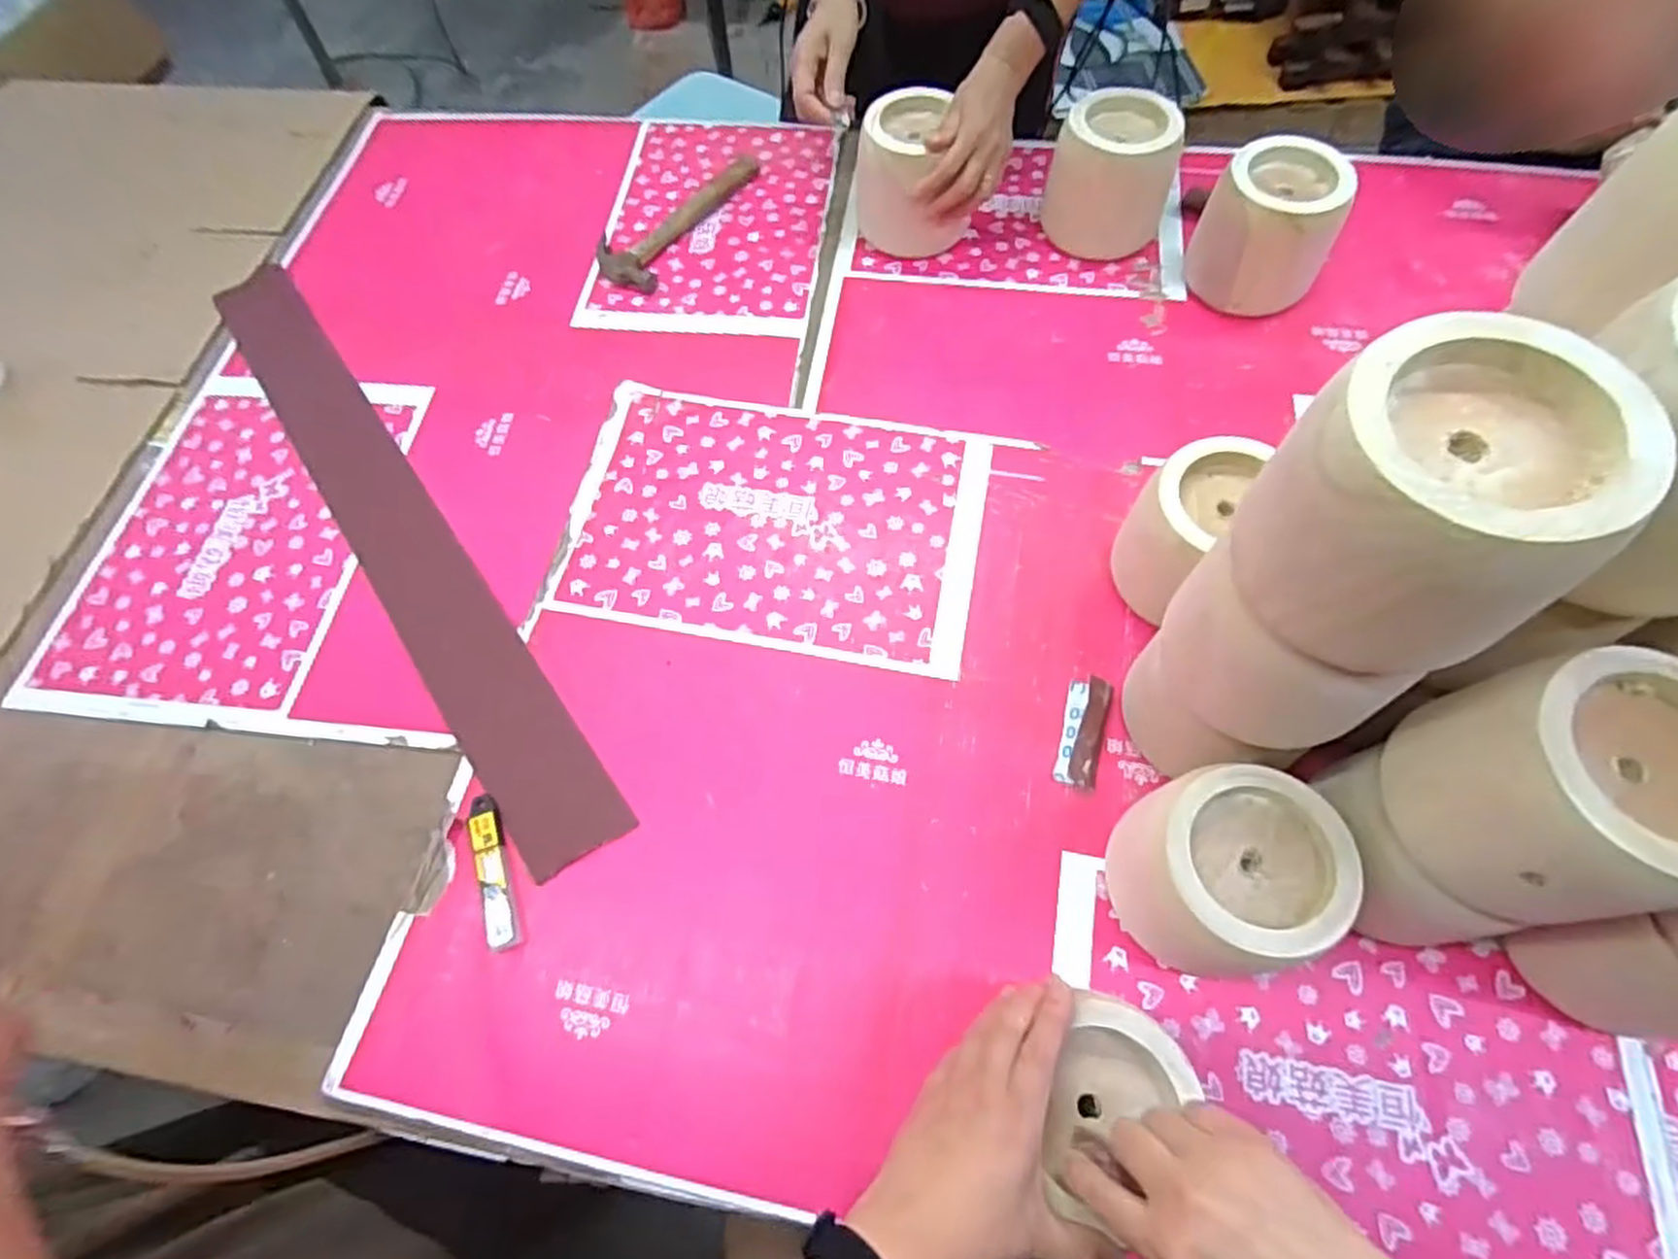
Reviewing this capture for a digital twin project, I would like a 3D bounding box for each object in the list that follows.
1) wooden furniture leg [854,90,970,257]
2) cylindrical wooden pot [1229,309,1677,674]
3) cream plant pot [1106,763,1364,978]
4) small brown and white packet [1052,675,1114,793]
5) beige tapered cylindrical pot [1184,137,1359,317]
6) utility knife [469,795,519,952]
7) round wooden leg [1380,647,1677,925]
[{"bbox_3d":[0.089,-0.535,0.909,0.107,0.150,0.123,-36,67,-14],"label":"wooden furniture leg"},{"bbox_3d":[0.278,-0.055,0.370,0.116,0.126,0.120,-1,63,3],"label":"cylindrical wooden pot"},{"bbox_3d":[0.272,0.176,0.556,0.117,0.137,0.118,-1,63,3],"label":"cream plant pot"},{"bbox_3d":[0.211,0.086,0.663,0.034,0.025,0.096,14,65,10],"label":"small brown and white packet"},{"bbox_3d":[0.464,-0.434,0.843,0.112,0.141,0.118,-1,63,3],"label":"beige tapered cylindrical pot"},{"bbox_3d":[-0.287,0.197,0.638,0.024,0.012,0.128,-19,64,-6],"label":"utility knife"},{"bbox_3d":[0.413,0.091,0.439,0.120,0.125,0.129,-19,64,-6],"label":"round wooden leg"}]

